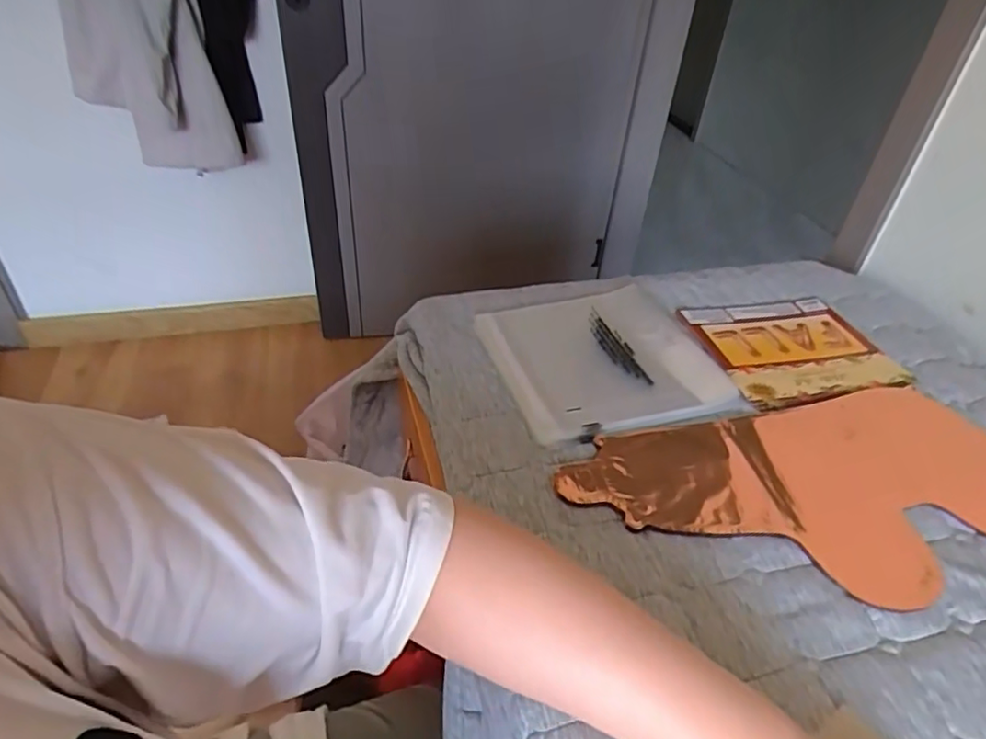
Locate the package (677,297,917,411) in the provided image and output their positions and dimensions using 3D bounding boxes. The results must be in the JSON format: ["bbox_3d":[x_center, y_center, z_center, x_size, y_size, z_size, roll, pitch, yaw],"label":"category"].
[{"bbox_3d":[0.331,-0.024,0.672,0.195,0.007,0.170,-5,41,-12],"label":"package"}]

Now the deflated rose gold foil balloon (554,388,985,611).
[{"bbox_3d":[0.283,0.100,0.513,0.438,0.005,0.202,-2,40,-9],"label":"deflated rose gold foil balloon"}]

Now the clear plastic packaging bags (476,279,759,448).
[{"bbox_3d":[0.110,-0.011,0.618,0.214,0.015,0.203,-10,42,-17],"label":"clear plastic packaging bags"}]

